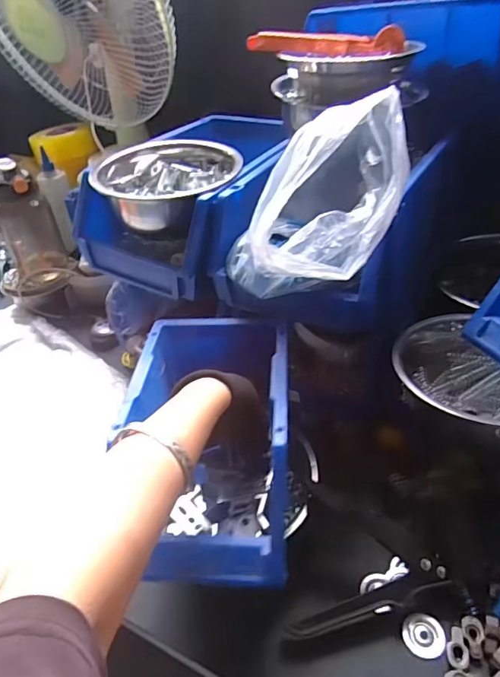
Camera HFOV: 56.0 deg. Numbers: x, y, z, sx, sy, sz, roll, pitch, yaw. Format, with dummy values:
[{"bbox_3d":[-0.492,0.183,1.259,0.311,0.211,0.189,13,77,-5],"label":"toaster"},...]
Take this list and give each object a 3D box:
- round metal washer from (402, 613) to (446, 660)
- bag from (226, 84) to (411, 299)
[{"bbox_3d":[0.157,0.267,0.425,0.035,0.004,0.035,-3,39,3],"label":"round metal washer"},{"bbox_3d":[0.057,-0.139,0.471,0.162,0.159,0.153,-8,39,-4],"label":"bag"}]

